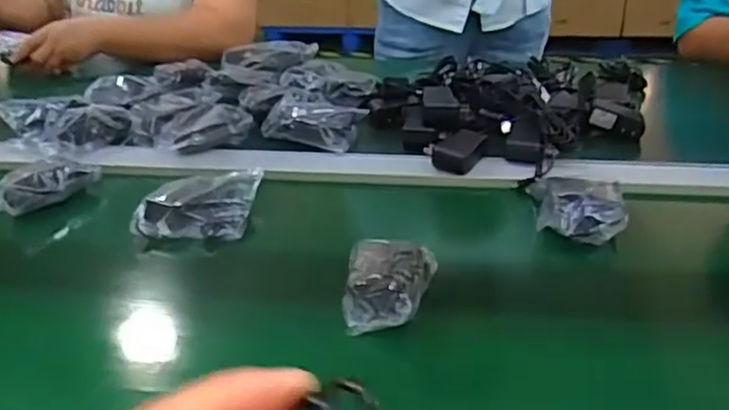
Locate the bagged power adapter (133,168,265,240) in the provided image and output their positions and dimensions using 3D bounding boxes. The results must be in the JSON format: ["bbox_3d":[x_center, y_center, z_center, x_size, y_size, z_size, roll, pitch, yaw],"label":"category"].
[{"bbox_3d":[-0.181,-0.005,0.761,0.115,0.035,0.099,2,30,5],"label":"bagged power adapter"}]

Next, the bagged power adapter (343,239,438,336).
[{"bbox_3d":[0.021,0.069,0.611,0.074,0.035,0.097,4,30,9],"label":"bagged power adapter"}]

